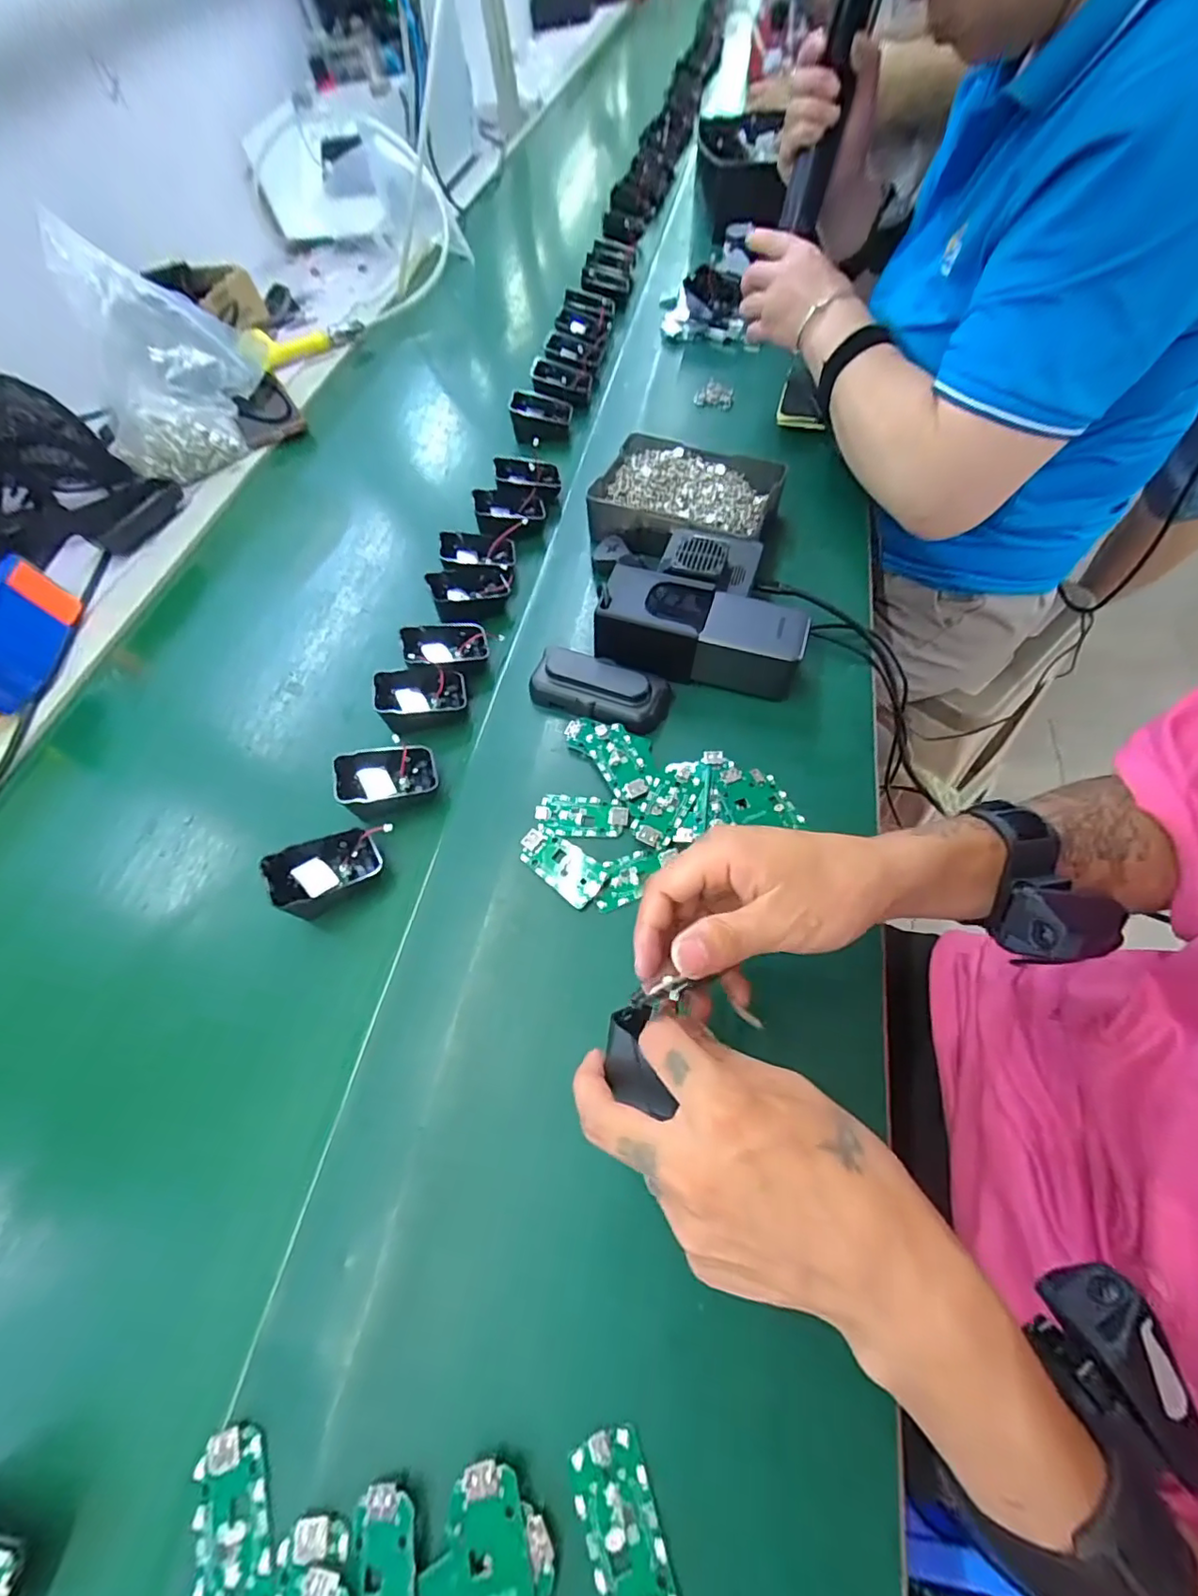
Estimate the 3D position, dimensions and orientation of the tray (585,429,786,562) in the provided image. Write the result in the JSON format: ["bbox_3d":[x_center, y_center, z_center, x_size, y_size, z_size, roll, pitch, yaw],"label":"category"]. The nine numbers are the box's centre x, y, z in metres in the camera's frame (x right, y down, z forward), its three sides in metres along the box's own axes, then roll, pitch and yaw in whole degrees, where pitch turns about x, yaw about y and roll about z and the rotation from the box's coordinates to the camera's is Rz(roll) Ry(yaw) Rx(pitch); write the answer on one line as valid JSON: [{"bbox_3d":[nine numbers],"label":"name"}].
[{"bbox_3d":[0.080,-0.272,0.547,0.163,0.056,0.133,16,62,11],"label":"tray"}]

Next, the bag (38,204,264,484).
[{"bbox_3d":[-0.480,-0.467,0.621,0.196,0.184,0.065,-23,60,-7],"label":"bag"}]

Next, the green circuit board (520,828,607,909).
[{"bbox_3d":[-0.025,0.044,0.387,0.063,0.006,0.032,37,68,20],"label":"green circuit board"}]

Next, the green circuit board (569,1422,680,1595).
[{"bbox_3d":[0.011,0.307,0.237,0.031,0.006,0.063,-18,61,-8],"label":"green circuit board"}]

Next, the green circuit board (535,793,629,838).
[{"bbox_3d":[-0.012,0.012,0.407,0.064,0.004,0.032,2,61,3],"label":"green circuit board"}]

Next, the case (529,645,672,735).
[{"bbox_3d":[0.001,-0.088,0.447,0.107,0.023,0.049,18,63,12],"label":"case"}]

